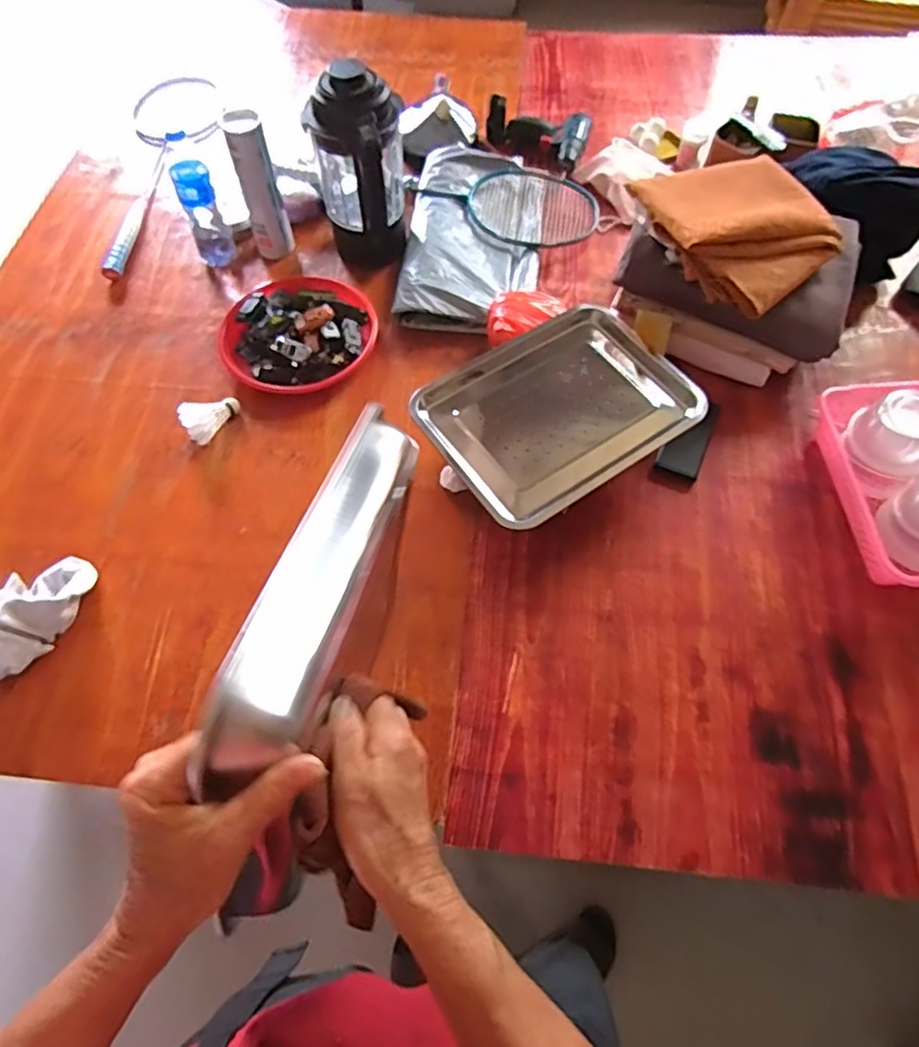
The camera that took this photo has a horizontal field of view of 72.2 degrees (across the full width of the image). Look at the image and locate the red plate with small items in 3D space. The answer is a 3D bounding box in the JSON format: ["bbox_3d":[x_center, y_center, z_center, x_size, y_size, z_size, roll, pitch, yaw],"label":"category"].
[{"bbox_3d":[-0.263,-0.316,1.028,0.239,0.048,0.237,0,62,1],"label":"red plate with small items"}]

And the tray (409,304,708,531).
[{"bbox_3d":[0.133,-0.155,0.875,0.336,0.042,0.266,-31,66,-15],"label":"tray"}]

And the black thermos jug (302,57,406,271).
[{"bbox_3d":[-0.159,-0.561,1.037,0.141,0.282,0.141,-8,62,-3],"label":"black thermos jug"}]

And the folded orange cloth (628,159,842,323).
[{"bbox_3d":[0.412,-0.432,0.919,0.242,0.069,0.257,-19,64,-10],"label":"folded orange cloth"}]

